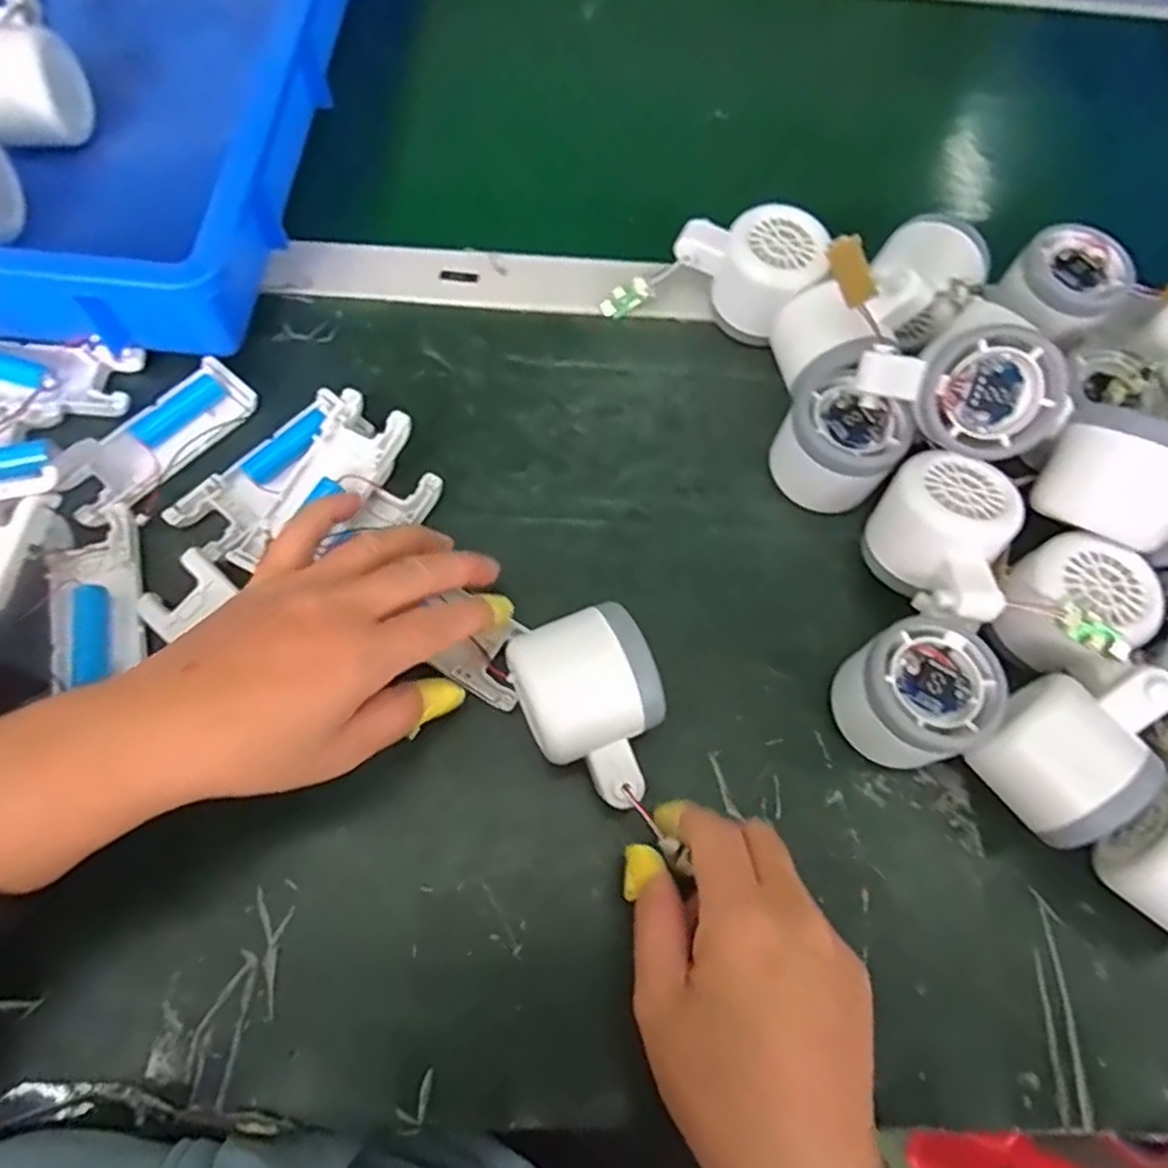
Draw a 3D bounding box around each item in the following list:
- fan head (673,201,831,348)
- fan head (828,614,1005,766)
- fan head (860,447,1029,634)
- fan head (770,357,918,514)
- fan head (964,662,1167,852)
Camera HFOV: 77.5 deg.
[{"bbox_3d":[0.097,-0.186,0.426,0.083,0.054,0.052,40,71,12],"label":"fan head"},{"bbox_3d":[0.148,0.052,0.333,0.061,0.049,0.057,1,68,-4],"label":"fan head"},{"bbox_3d":[0.173,-0.022,0.354,0.062,0.043,0.079,17,77,15],"label":"fan head"},{"bbox_3d":[0.131,-0.071,0.386,0.061,0.053,0.053,38,70,12],"label":"fan head"},{"bbox_3d":[0.211,0.072,0.321,0.072,0.064,0.058,-40,75,-17],"label":"fan head"}]

